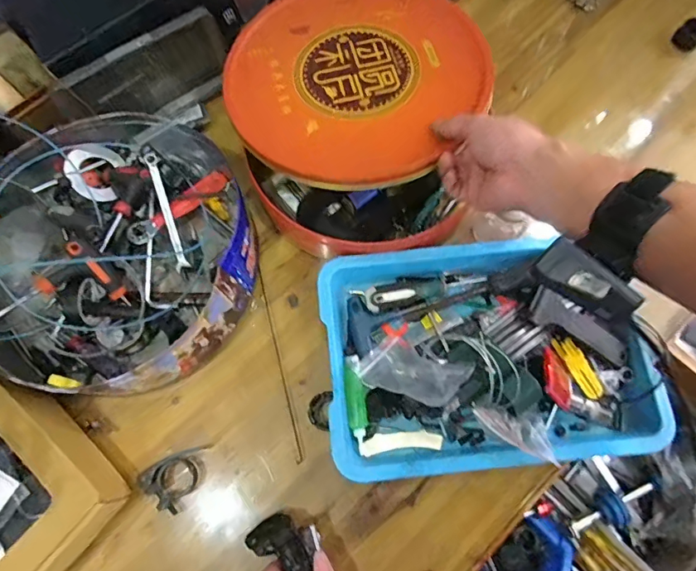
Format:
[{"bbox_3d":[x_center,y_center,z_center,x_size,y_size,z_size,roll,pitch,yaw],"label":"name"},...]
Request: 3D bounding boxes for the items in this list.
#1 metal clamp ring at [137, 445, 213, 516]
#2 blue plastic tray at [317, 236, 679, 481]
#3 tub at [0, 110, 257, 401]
[{"bbox_3d":[-0.169,0.189,0.476,0.069,0.018,0.050,-42,76,-12],"label":"metal clamp ring"},{"bbox_3d":[0.139,0.062,0.479,0.315,0.080,0.222,-7,72,-1],"label":"blue plastic tray"},{"bbox_3d":[-0.264,-0.040,0.514,0.308,0.078,0.319,0,72,1],"label":"tub"}]

